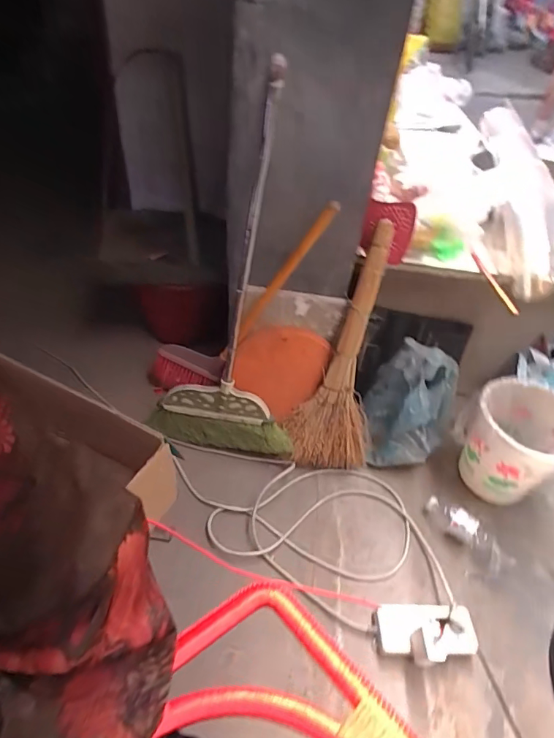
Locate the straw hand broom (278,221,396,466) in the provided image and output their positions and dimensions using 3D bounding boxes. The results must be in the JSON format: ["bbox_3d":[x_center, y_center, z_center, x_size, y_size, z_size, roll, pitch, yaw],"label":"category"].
[{"bbox_3d":[0.156,-0.043,1.012,0.190,0.558,0.082,13,10,10],"label":"straw hand broom"}]

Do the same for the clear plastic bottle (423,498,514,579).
[{"bbox_3d":[0.410,0.361,0.984,0.060,0.076,0.189,-19,50,-25],"label":"clear plastic bottle"}]

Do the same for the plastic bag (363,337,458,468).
[{"bbox_3d":[0.313,0.092,1.079,0.204,0.237,0.224,25,47,18],"label":"plastic bag"}]

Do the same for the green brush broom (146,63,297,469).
[{"bbox_3d":[-0.091,-0.159,0.916,0.344,0.774,0.081,13,23,10],"label":"green brush broom"}]

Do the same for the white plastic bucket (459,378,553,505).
[{"bbox_3d":[0.564,0.186,1.055,0.226,0.233,0.219,4,44,-4],"label":"white plastic bucket"}]

